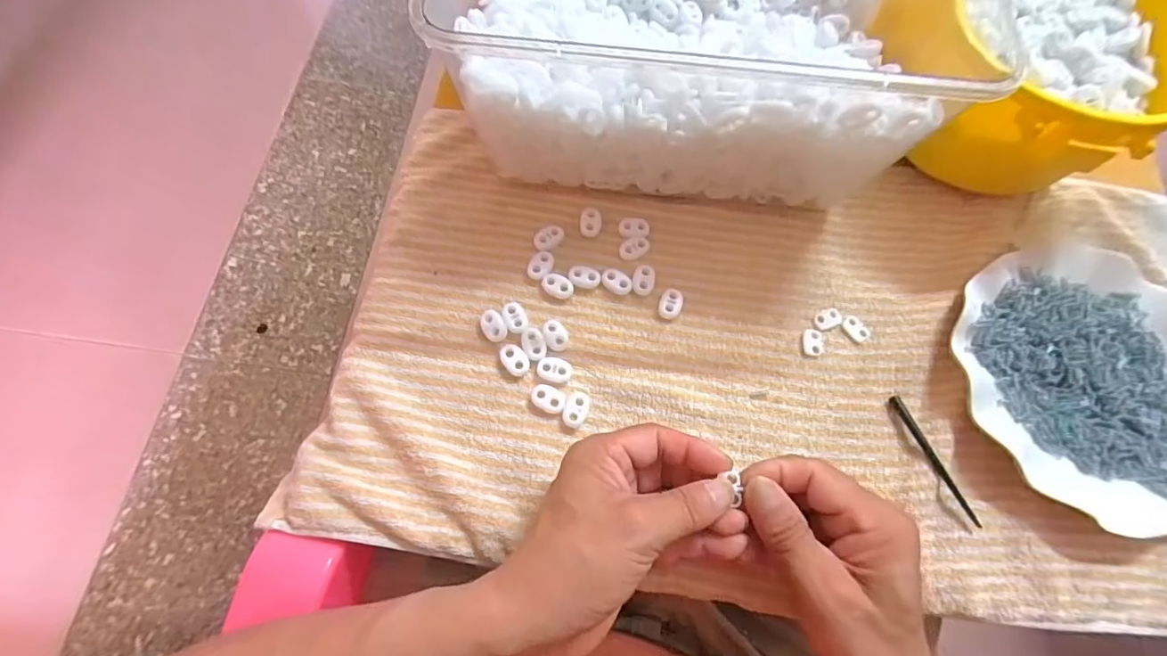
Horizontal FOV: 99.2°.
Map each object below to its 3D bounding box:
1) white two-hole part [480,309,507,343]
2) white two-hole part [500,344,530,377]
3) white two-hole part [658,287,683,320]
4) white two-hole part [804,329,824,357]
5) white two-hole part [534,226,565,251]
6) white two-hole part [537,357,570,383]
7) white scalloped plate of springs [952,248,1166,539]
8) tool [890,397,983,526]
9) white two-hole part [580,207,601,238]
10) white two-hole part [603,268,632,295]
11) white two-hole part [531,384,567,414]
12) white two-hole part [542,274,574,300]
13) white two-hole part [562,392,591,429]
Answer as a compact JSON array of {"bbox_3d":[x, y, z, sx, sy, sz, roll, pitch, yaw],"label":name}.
[{"bbox_3d":[-0.060,-0.001,0.331,0.016,0.007,0.022,-28,74,-13],"label":"white two-hole part"},{"bbox_3d":[-0.045,0.020,0.323,0.015,0.004,0.023,-34,76,-14],"label":"white two-hole part"},{"bbox_3d":[0.060,-0.017,0.344,0.015,0.005,0.022,19,70,3],"label":"white two-hole part"},{"bbox_3d":[0.158,0.009,0.341,0.014,0.004,0.019,-1,70,-4],"label":"white two-hole part"},{"bbox_3d":[-0.025,-0.065,0.355,0.023,0.004,0.015,-32,75,-14],"label":"white two-hole part"},{"bbox_3d":[-0.019,0.027,0.322,0.021,0.004,0.015,18,70,3],"label":"white two-hole part"},{"bbox_3d":[0.337,0.034,0.327,0.166,0.022,0.183,-37,77,-15],"label":"white scalloped plate of springs"},{"bbox_3d":[0.222,0.083,0.315,0.007,0.008,0.085,-20,73,-10],"label":"tool"},{"bbox_3d":[0.005,-0.077,0.359,0.015,0.004,0.023,6,70,-2],"label":"white two-hole part"},{"bbox_3d":[0.024,-0.033,0.346,0.022,0.004,0.015,31,72,8],"label":"white two-hole part"},{"bbox_3d":[-0.022,0.045,0.317,0.021,0.006,0.016,24,71,5],"label":"white two-hole part"},{"bbox_3d":[-0.018,-0.029,0.343,0.022,0.004,0.016,32,72,8],"label":"white two-hole part"},{"bbox_3d":[-0.005,0.052,0.316,0.015,0.007,0.024,17,70,3],"label":"white two-hole part"}]

